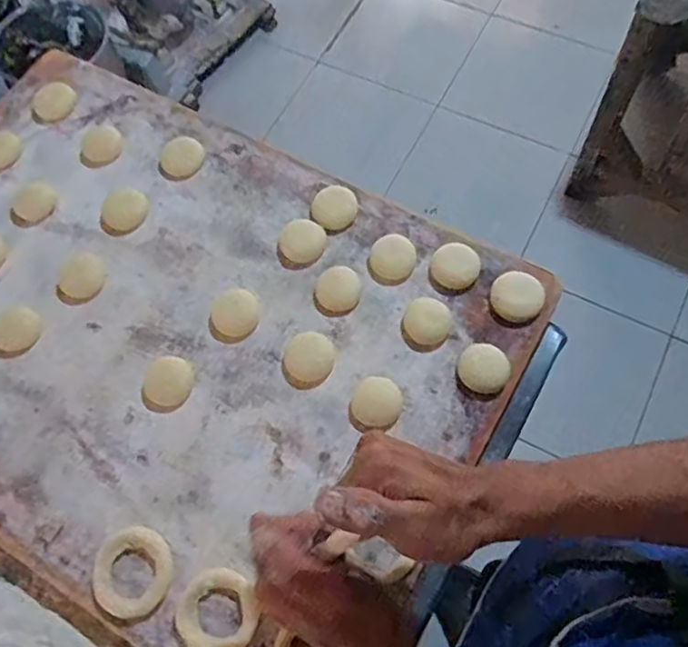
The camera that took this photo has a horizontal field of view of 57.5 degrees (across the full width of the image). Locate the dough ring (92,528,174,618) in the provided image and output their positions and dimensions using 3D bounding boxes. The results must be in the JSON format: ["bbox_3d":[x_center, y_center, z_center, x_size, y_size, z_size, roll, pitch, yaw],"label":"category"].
[{"bbox_3d":[-0.159,0.186,0.470,0.060,0.011,0.059,-1,67,3],"label":"dough ring"}]

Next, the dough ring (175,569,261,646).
[{"bbox_3d":[-0.093,0.212,0.459,0.058,0.006,0.057,-1,67,3],"label":"dough ring"}]

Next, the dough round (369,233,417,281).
[{"bbox_3d":[0.044,-0.061,0.558,0.040,0.009,0.043,-1,67,3],"label":"dough round"}]

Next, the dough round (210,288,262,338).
[{"bbox_3d":[-0.095,-0.012,0.549,0.041,0.010,0.046,-8,67,0],"label":"dough round"}]

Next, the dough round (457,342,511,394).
[{"bbox_3d":[0.115,0.036,0.513,0.041,0.015,0.038,-1,67,3],"label":"dough round"}]

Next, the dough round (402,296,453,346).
[{"bbox_3d":[0.071,-0.002,0.530,0.039,0.009,0.039,-1,67,3],"label":"dough round"}]

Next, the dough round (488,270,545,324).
[{"bbox_3d":[0.147,-0.023,0.533,0.043,0.011,0.041,-1,67,3],"label":"dough round"}]

